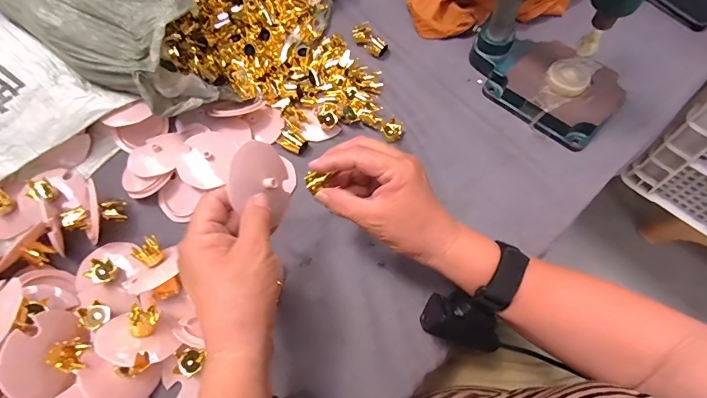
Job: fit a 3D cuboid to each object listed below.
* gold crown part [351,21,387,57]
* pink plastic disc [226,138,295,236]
[{"bbox_3d":[0.025,-0.243,0.573,0.031,0.014,0.058,-37,69,-12],"label":"gold crown part"},{"bbox_3d":[-0.076,-0.018,0.335,0.012,0.069,0.077,-14,41,29],"label":"pink plastic disc"}]

